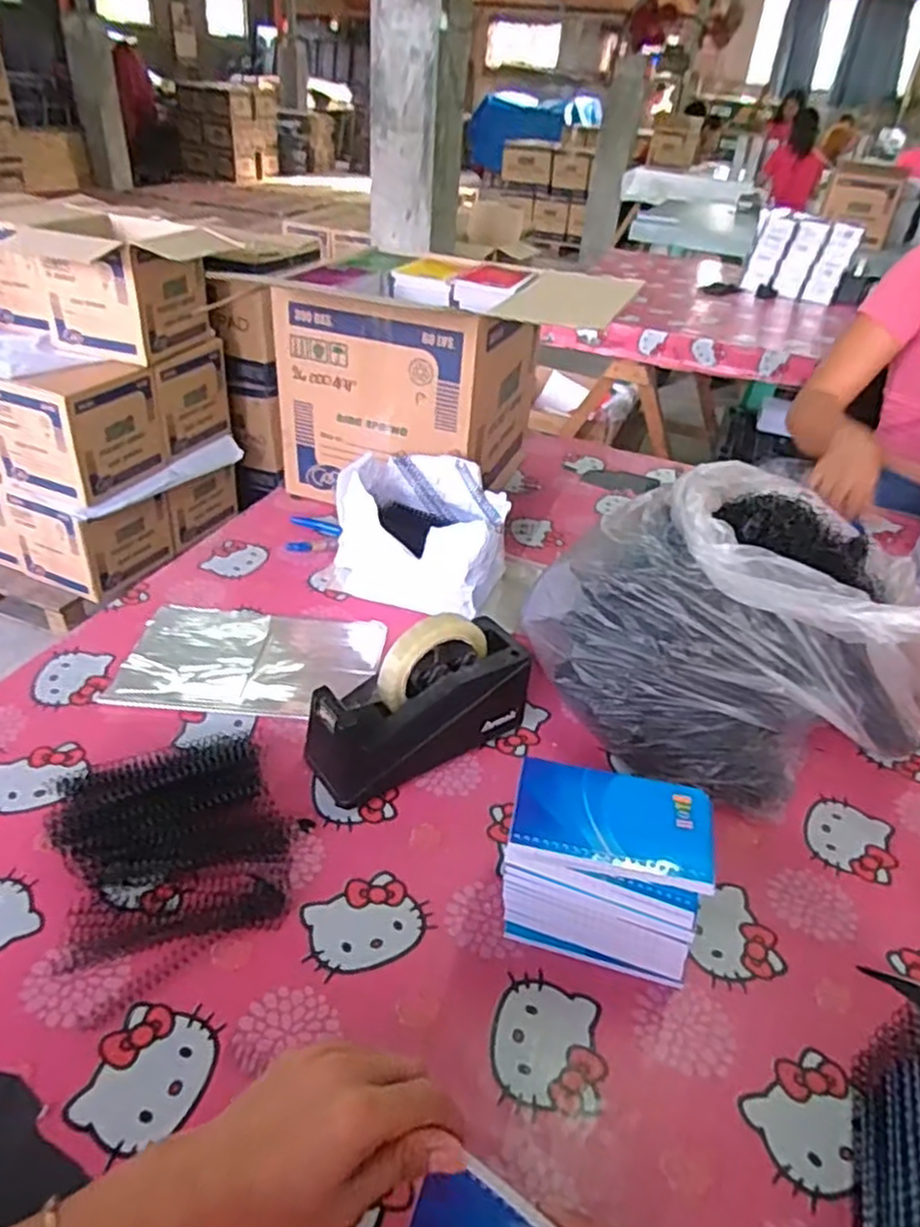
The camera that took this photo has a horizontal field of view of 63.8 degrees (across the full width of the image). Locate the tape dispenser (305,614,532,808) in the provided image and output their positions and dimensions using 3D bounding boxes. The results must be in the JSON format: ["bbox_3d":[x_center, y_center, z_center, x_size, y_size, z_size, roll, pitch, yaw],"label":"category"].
[{"bbox_3d":[-0.034,0.076,0.657,0.202,0.126,0.069,-20,42,-30],"label":"tape dispenser"}]

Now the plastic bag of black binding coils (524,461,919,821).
[{"bbox_3d":[0.282,0.004,0.709,0.348,0.234,0.309,-17,41,-28],"label":"plastic bag of black binding coils"}]

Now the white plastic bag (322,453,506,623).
[{"bbox_3d":[-0.042,-0.099,0.892,0.201,0.128,0.152,18,38,17],"label":"white plastic bag"}]

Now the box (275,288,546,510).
[{"bbox_3d":[-0.064,-0.317,1.062,0.282,0.288,0.295,17,38,17],"label":"box"}]

